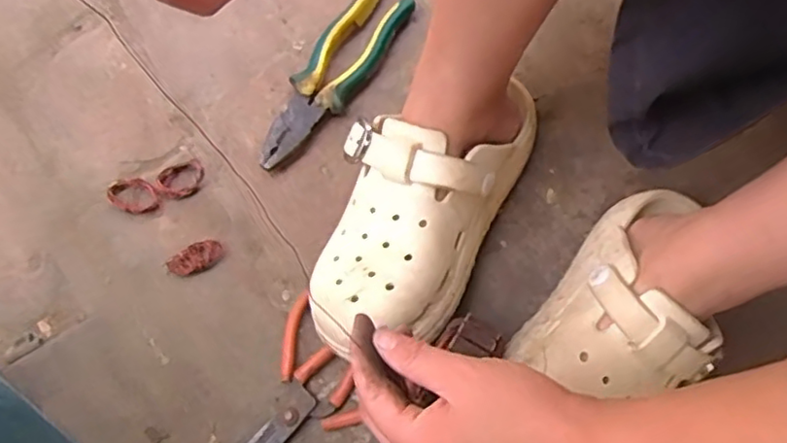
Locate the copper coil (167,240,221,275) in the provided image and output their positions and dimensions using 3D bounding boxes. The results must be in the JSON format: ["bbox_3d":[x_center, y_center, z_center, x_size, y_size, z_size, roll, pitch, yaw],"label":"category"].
[{"bbox_3d":[-0.160,0.028,0.508,0.043,0.008,0.023,-26,75,-5],"label":"copper coil"}]

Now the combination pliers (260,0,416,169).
[{"bbox_3d":[-0.052,-0.123,0.535,0.051,0.026,0.187,35,78,11],"label":"combination pliers"}]

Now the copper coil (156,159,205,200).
[{"bbox_3d":[-0.176,-0.033,0.523,0.040,0.007,0.029,-23,74,-5],"label":"copper coil"}]

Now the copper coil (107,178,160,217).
[{"bbox_3d":[-0.214,-0.021,0.523,0.046,0.005,0.030,14,75,6],"label":"copper coil"}]

